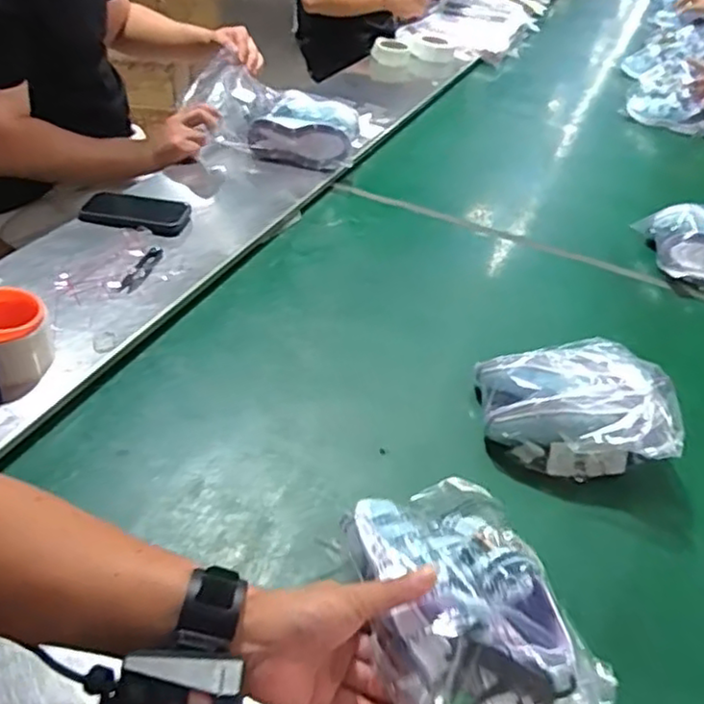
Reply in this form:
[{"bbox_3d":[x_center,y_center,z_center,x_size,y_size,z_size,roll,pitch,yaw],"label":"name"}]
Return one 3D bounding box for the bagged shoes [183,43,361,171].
[{"bbox_3d":[-0.138,-0.435,1.233,0.298,0.093,0.188,9,39,2],"label":"bagged shoes"}]

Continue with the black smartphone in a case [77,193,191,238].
[{"bbox_3d":[-0.319,-0.210,0.992,0.163,0.017,0.096,12,40,7],"label":"black smartphone in a case"}]

